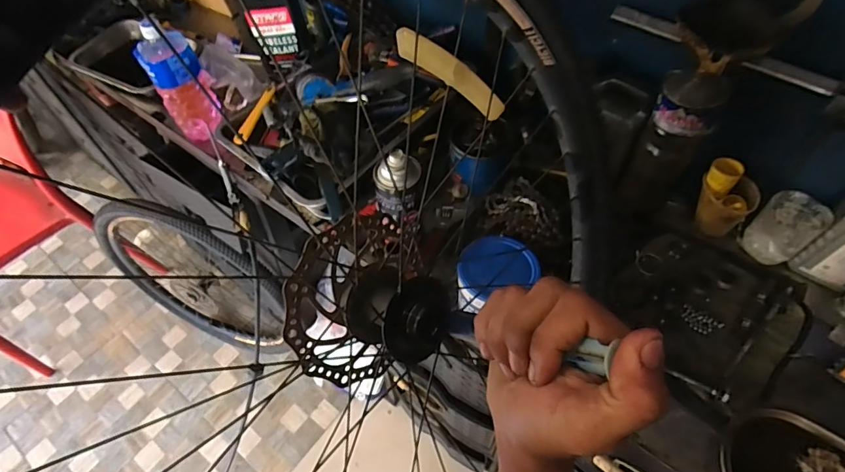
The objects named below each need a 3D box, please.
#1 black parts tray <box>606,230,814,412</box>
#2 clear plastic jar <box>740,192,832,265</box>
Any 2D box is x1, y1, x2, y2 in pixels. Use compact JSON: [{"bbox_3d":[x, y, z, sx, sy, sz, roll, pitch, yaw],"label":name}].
[{"bbox_3d":[0.393,0.095,0.640,0.224,0.023,0.215,-38,61,-22],"label":"black parts tray"},{"bbox_3d":[0.509,-0.007,0.660,0.067,0.096,0.070,-1,54,2],"label":"clear plastic jar"}]

